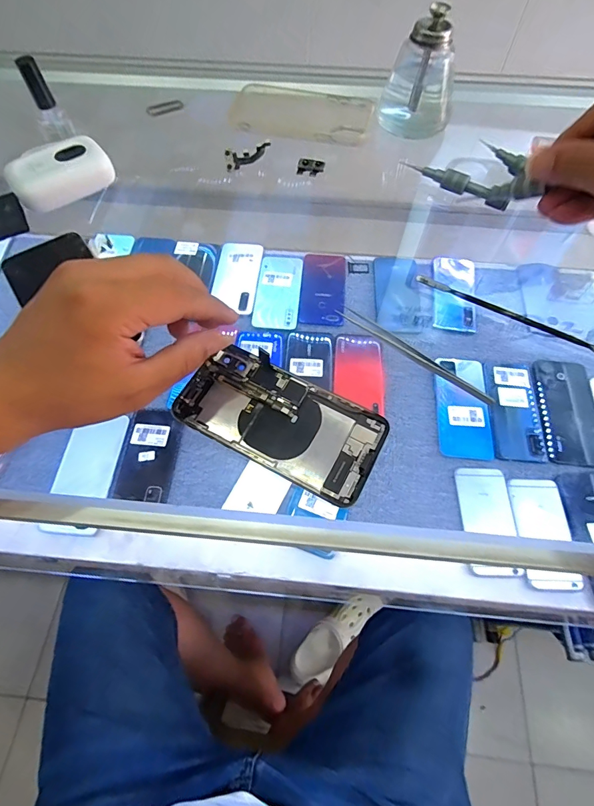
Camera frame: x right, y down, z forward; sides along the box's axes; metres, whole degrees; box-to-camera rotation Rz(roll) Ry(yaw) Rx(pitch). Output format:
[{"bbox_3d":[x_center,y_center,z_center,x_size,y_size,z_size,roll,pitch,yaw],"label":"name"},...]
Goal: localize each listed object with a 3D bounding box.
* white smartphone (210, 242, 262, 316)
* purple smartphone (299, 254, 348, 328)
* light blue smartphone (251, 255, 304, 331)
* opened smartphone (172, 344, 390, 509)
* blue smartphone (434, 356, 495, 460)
[{"bbox_3d":[-0.103,-0.221,0.692,0.075,0.009,0.154,5,64,2],"label":"white smartphone"},{"bbox_3d":[0.046,-0.195,0.687,0.075,0.008,0.152,5,64,2],"label":"purple smartphone"},{"bbox_3d":[-0.030,-0.191,0.681,0.075,0.004,0.158,6,64,2],"label":"light blue smartphone"},{"bbox_3d":[-0.011,0.011,0.281,0.139,0.008,0.068,26,67,13],"label":"opened smartphone"},{"bbox_3d":[0.242,0.005,0.588,0.074,0.008,0.156,5,64,2],"label":"blue smartphone"}]

